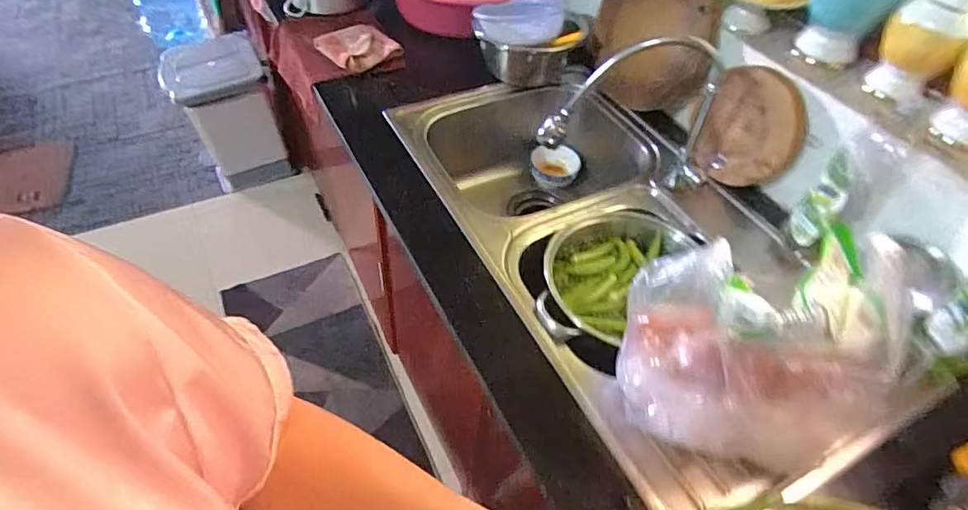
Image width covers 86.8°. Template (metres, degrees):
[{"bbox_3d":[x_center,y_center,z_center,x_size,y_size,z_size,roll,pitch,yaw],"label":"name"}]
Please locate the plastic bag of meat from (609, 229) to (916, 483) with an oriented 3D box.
[{"bbox_3d":[0.309,0.113,0.556,0.290,0.223,0.169,1,50,-4],"label":"plastic bag of meat"}]

